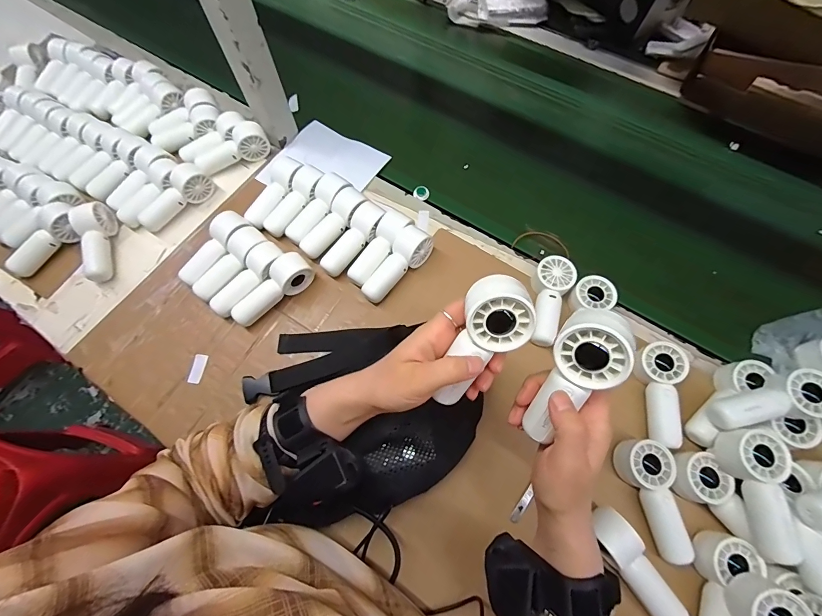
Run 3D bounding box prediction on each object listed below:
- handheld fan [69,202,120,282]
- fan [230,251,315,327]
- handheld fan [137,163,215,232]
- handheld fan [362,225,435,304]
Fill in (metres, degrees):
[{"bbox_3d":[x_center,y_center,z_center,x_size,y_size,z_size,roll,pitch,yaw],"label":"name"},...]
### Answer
[{"bbox_3d":[-0.430,-0.091,0.500,0.037,0.044,0.106,-12,68,-4],"label":"handheld fan"},{"bbox_3d":[-0.174,-0.023,0.468,0.113,0.046,0.034,-43,73,-15],"label":"fan"},{"bbox_3d":[-0.335,-0.156,0.525,0.040,0.039,0.110,34,72,14],"label":"handheld fan"},{"bbox_3d":[-0.019,-0.055,0.480,0.035,0.038,0.109,41,89,17],"label":"handheld fan"}]

